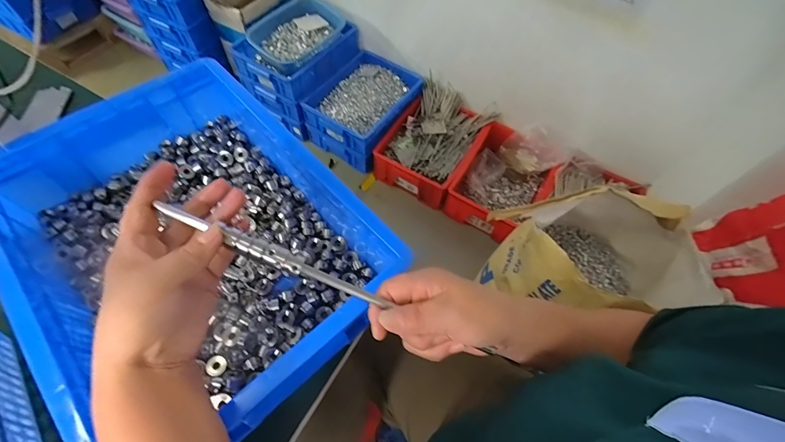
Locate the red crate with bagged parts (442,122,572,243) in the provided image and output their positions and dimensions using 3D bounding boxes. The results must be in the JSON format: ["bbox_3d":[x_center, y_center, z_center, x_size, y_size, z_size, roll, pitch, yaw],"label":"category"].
[{"bbox_3d":[0.415,-0.159,1.376,0.327,0.242,0.418,29,62,13],"label":"red crate with bagged parts"}]

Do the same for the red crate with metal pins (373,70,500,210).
[{"bbox_3d":[0.173,-0.342,1.488,0.352,0.191,0.513,29,62,13],"label":"red crate with metal pins"}]

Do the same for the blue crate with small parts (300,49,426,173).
[{"bbox_3d":[-0.121,-0.484,1.574,0.353,0.163,0.457,28,62,13],"label":"blue crate with small parts"}]

